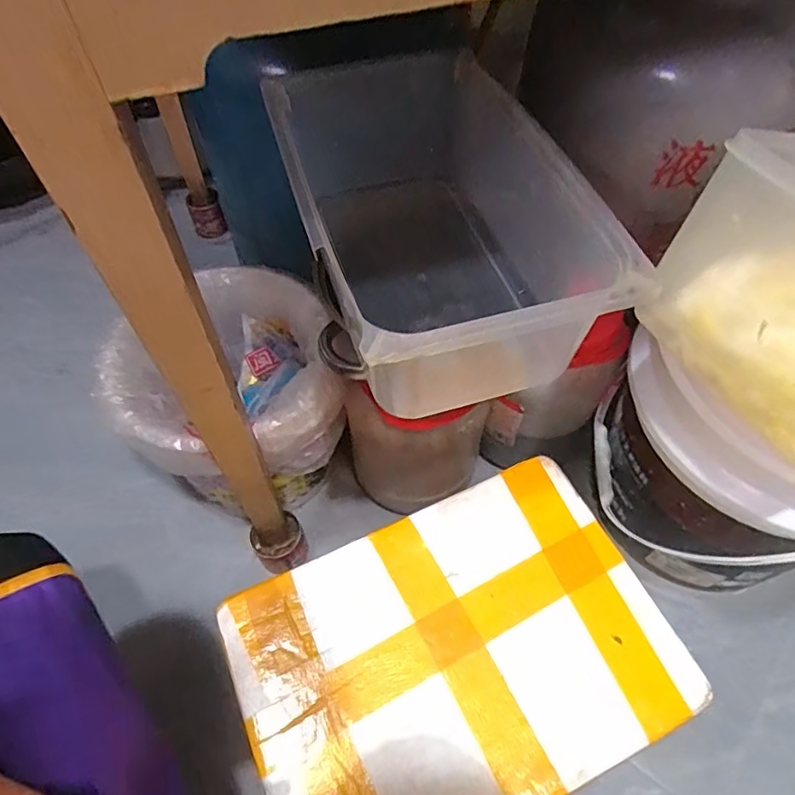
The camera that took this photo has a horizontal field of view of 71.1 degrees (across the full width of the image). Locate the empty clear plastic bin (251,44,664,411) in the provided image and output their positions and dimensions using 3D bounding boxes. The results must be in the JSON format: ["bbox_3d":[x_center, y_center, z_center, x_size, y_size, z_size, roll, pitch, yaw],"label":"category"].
[{"bbox_3d":[0.029,-0.135,0.462,0.181,0.156,0.317,-13,57,-8],"label":"empty clear plastic bin"}]

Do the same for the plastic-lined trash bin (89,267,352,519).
[{"bbox_3d":[-0.187,0.015,0.693,0.231,0.229,0.248,0,56,1],"label":"plastic-lined trash bin"}]

